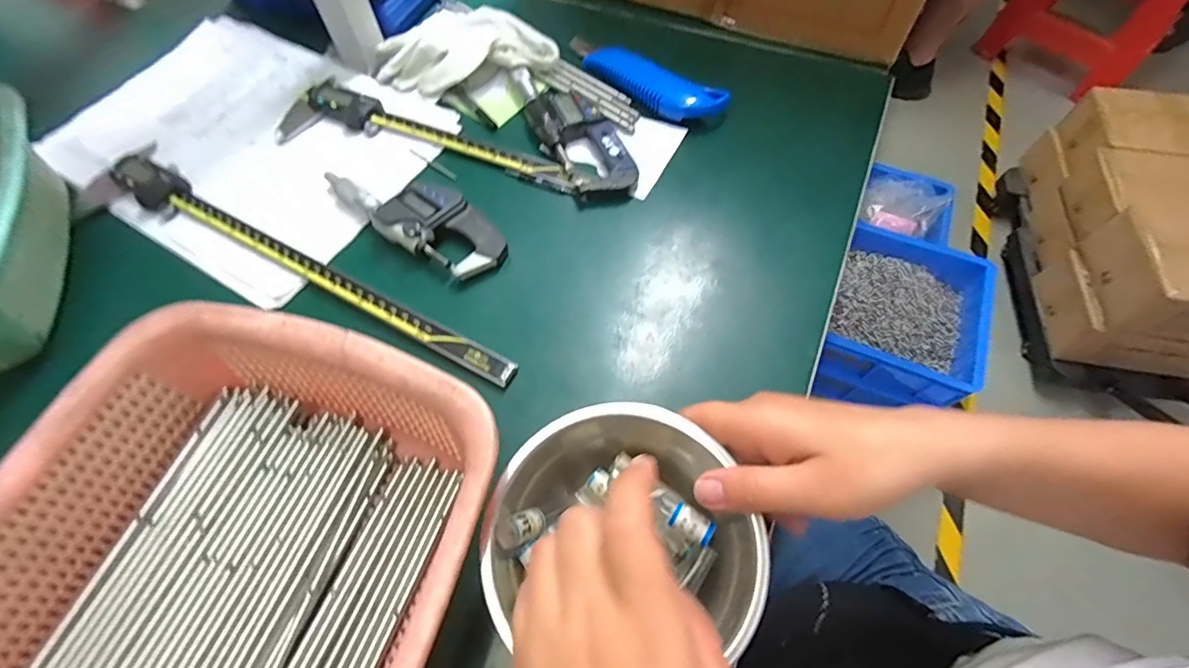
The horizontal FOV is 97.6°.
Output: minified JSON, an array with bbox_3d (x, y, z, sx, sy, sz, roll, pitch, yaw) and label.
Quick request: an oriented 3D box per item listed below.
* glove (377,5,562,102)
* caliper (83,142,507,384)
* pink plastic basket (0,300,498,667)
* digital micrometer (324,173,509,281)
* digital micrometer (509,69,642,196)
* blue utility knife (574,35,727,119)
[{"bbox_3d":[-0.112,-0.242,0.445,0.159,0.042,0.056,-5,61,-3],"label":"glove"},{"bbox_3d":[-0.221,-0.049,0.369,0.377,0.016,0.060,26,64,14],"label":"caliper"},{"bbox_3d":[-0.179,0.136,0.232,0.218,0.074,0.286,16,62,9],"label":"pink plastic basket"},{"bbox_3d":[-0.130,-0.092,0.383,0.147,0.019,0.060,40,68,19],"label":"digital micrometer"},{"bbox_3d":[-0.018,-0.165,0.417,0.055,0.018,0.144,-22,63,-12],"label":"digital micrometer"},{"bbox_3d":[0.035,-0.221,0.444,0.160,0.022,0.040,38,68,19],"label":"blue utility knife"}]

